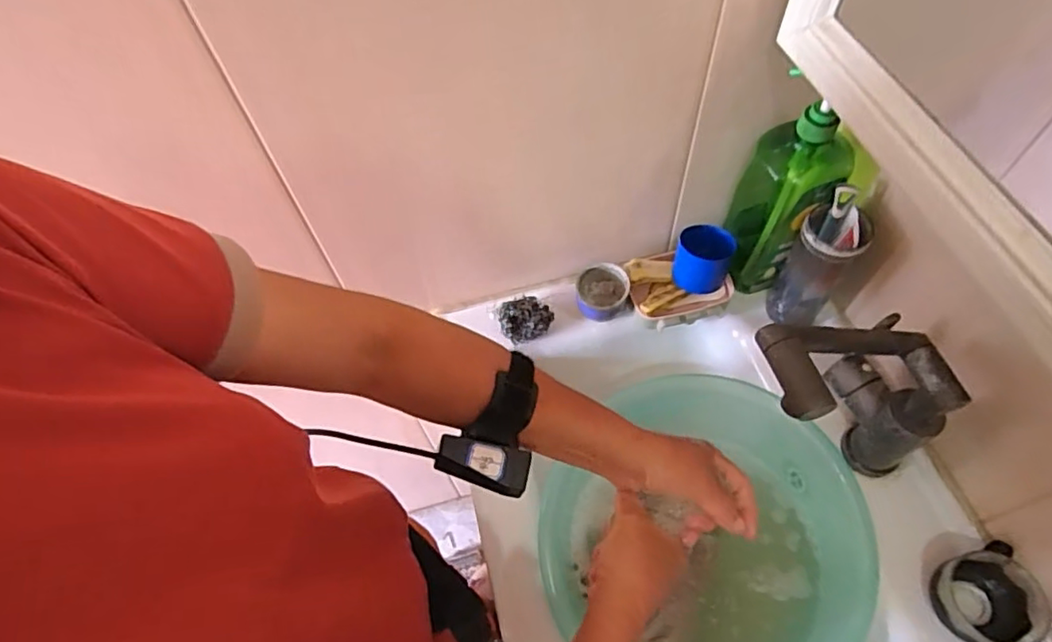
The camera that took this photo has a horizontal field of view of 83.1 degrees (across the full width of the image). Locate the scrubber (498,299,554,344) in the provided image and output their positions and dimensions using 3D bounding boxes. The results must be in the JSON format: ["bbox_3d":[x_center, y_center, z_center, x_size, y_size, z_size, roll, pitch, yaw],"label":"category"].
[{"bbox_3d":[0.000,-0.002,0.724,0.065,0.038,0.056,-23,59,-10],"label":"scrubber"}]

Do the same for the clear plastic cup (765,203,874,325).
[{"bbox_3d":[0.318,-0.067,0.639,0.067,0.128,0.068,27,64,20],"label":"clear plastic cup"}]

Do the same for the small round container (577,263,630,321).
[{"bbox_3d":[0.095,-0.032,0.734,0.062,0.061,0.058,-2,58,3],"label":"small round container"}]

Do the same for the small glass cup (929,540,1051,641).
[{"bbox_3d":[0.410,0.246,0.529,0.074,0.052,0.081,-2,58,3],"label":"small glass cup"}]

